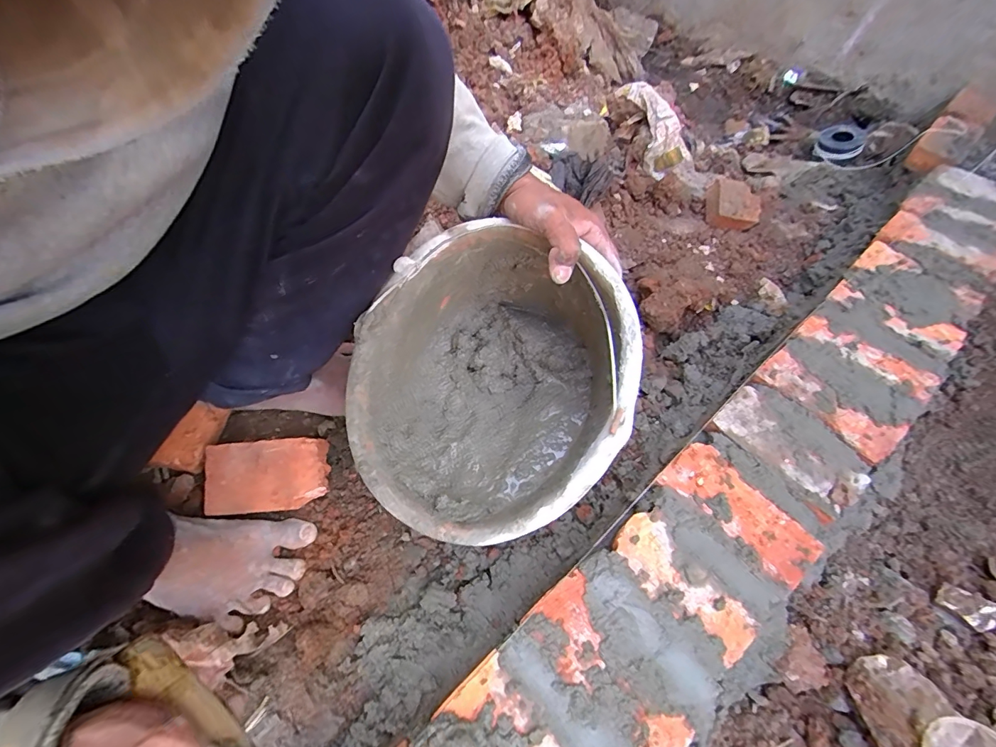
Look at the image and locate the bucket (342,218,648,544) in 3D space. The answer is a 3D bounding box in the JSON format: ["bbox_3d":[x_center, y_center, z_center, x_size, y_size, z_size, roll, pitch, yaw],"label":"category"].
[{"bbox_3d":[-0.003,0.014,0.433,0.248,0.174,0.275,36,91,12],"label":"bucket"}]

